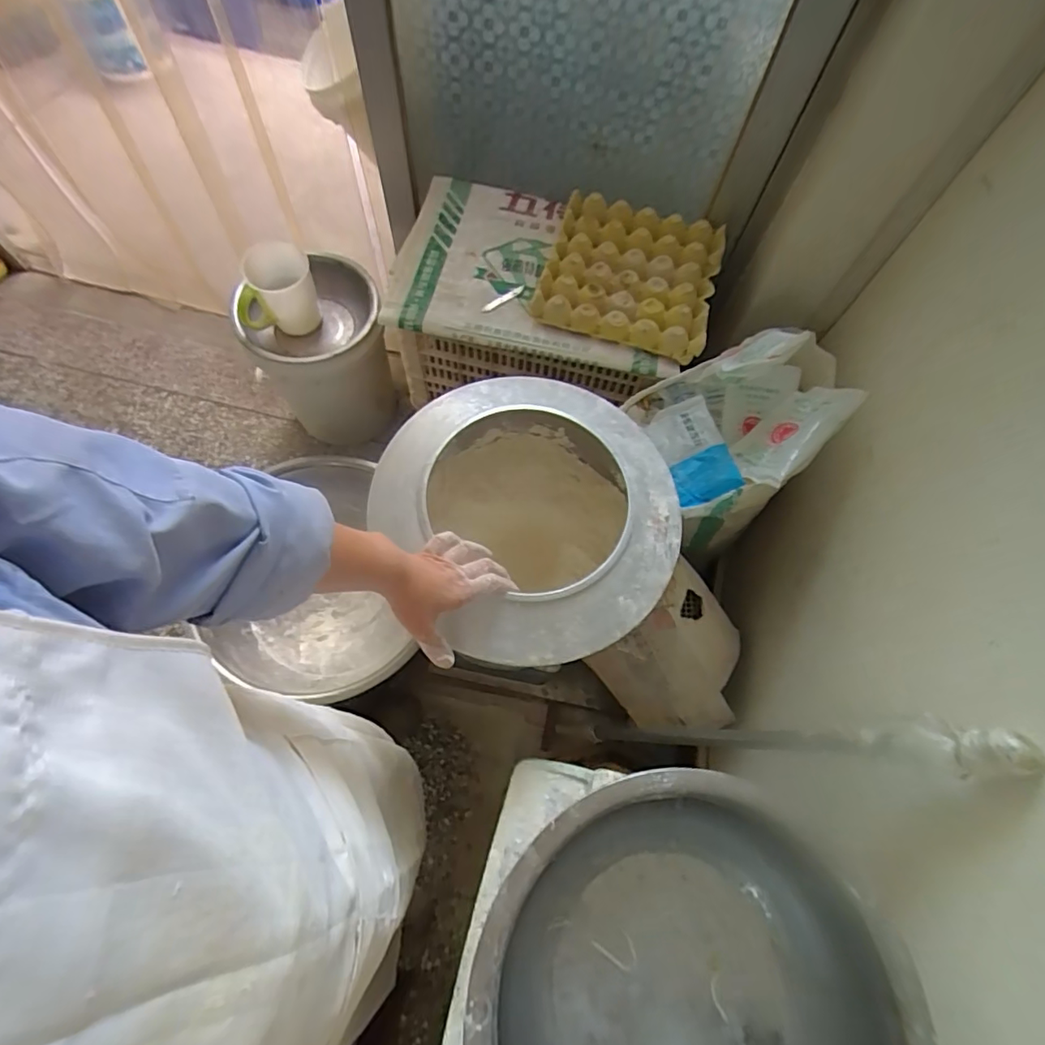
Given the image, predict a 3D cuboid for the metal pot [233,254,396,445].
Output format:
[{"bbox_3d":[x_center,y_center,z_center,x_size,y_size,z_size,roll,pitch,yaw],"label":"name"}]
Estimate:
[{"bbox_3d":[-0.460,-0.375,1.297,0.291,0.409,0.263,-20,71,-11],"label":"metal pot"}]

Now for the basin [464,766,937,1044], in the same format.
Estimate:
[{"bbox_3d":[0.128,0.376,0.434,0.325,0.096,0.309,1,68,-3],"label":"basin"}]

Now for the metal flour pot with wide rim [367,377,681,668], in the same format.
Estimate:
[{"bbox_3d":[0.011,0.002,0.707,0.321,0.206,0.351,1,68,-3],"label":"metal flour pot with wide rim"}]

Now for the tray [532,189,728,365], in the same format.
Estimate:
[{"bbox_3d":[0.193,-0.437,0.935,0.286,0.041,0.286,17,68,4],"label":"tray"}]

